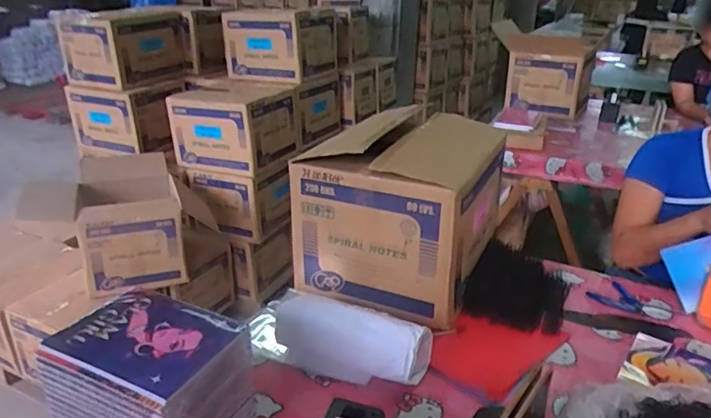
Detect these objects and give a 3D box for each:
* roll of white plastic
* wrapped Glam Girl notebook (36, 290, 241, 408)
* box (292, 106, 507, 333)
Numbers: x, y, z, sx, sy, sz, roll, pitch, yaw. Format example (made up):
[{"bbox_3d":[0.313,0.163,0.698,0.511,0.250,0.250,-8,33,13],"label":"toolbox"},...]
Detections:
[{"bbox_3d":[-0.045,0.206,0.951,0.343,0.100,0.139,14,26,26],"label":"roll of white plastic"},{"bbox_3d":[-0.252,0.152,0.655,0.199,0.019,0.151,13,26,25],"label":"wrapped Glam Girl notebook"},{"bbox_3d":[0.093,-0.001,1.159,0.347,0.317,0.342,12,26,22],"label":"box"}]

